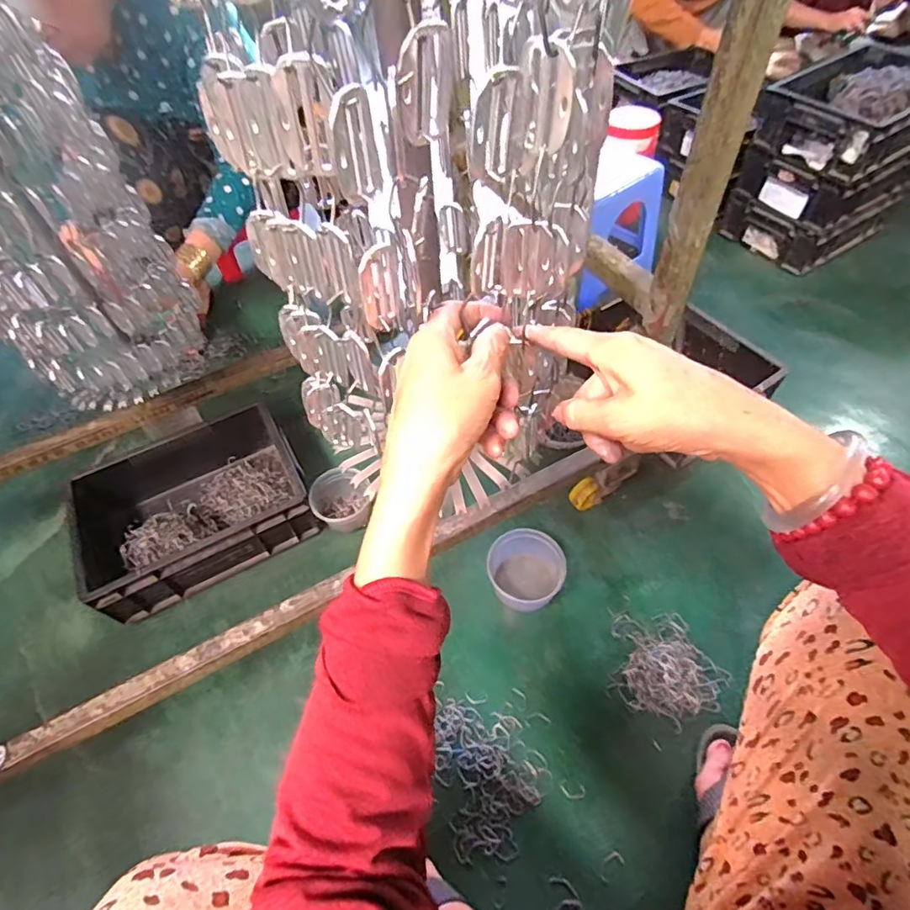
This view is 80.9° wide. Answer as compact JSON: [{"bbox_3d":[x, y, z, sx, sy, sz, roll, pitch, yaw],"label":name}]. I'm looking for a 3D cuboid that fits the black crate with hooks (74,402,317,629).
[{"bbox_3d":[-0.424,0.097,0.888,0.343,0.120,0.236,-24,56,-14],"label":"black crate with hooks"}]

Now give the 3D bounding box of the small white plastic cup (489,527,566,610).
[{"bbox_3d":[0.107,0.177,0.807,0.111,0.062,0.111,-2,53,2],"label":"small white plastic cup"}]

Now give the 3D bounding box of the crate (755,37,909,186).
[{"bbox_3d":[0.860,-0.718,1.114,0.350,0.132,0.253,-32,58,-19],"label":"crate"}]

